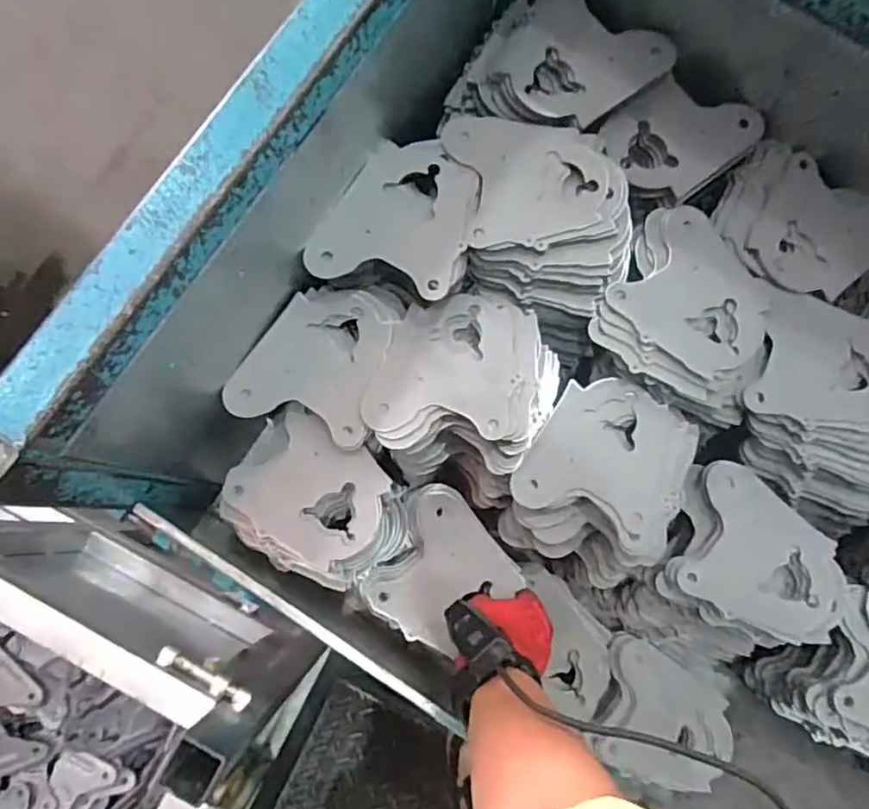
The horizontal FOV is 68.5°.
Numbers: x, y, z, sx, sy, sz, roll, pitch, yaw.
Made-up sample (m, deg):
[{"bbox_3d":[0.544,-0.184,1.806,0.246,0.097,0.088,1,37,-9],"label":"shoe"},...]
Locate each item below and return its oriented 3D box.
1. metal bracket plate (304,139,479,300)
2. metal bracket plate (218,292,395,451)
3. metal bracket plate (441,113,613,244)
[{"bbox_3d":[-0.028,-0.178,0.592,0.126,0.010,0.160,19,72,7],"label":"metal bracket plate"},{"bbox_3d":[-0.111,-0.046,0.590,0.125,0.015,0.141,15,72,0],"label":"metal bracket plate"},{"bbox_3d":[0.092,-0.222,0.610,0.142,0.008,0.150,-10,69,-7],"label":"metal bracket plate"}]

